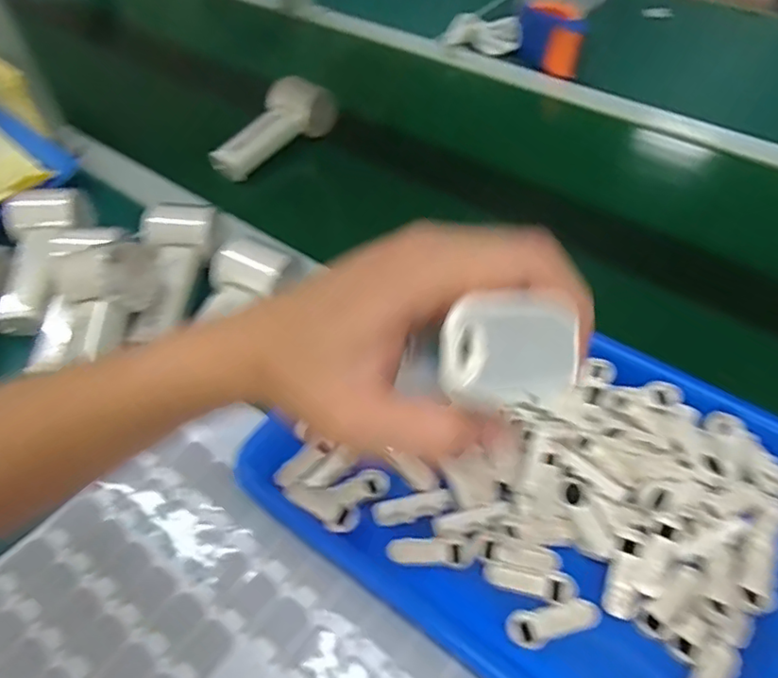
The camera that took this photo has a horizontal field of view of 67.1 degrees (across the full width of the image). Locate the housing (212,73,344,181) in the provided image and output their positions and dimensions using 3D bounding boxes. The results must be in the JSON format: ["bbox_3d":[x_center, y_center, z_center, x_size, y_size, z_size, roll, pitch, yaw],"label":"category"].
[{"bbox_3d":[-0.131,-0.240,0.661,0.048,0.063,0.155,31,58,25],"label":"housing"}]

